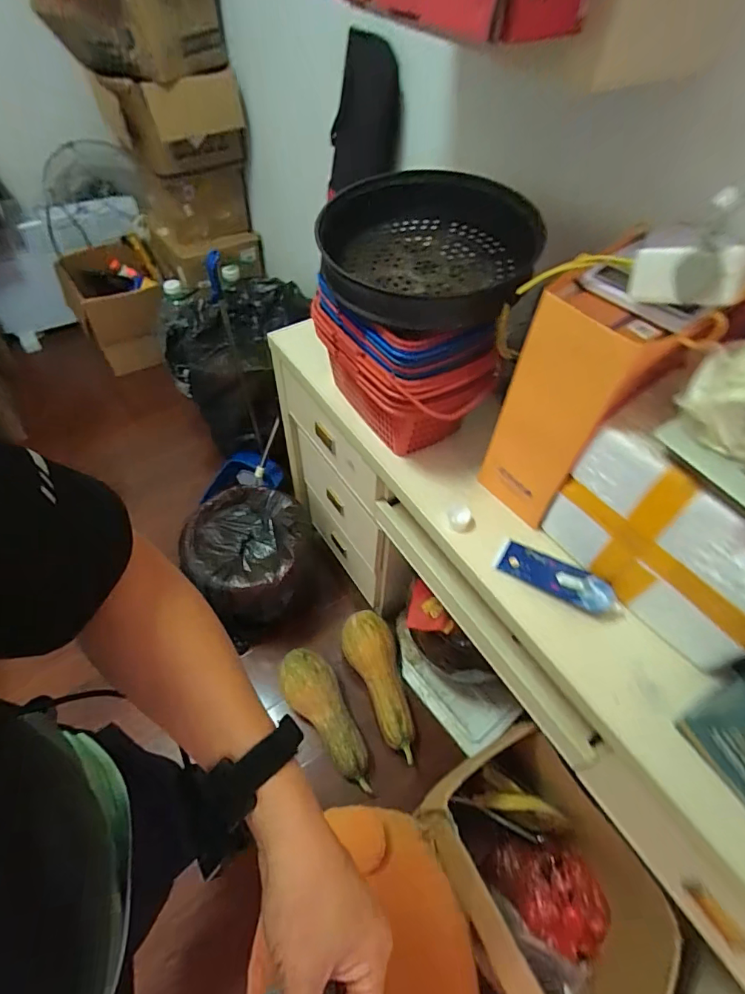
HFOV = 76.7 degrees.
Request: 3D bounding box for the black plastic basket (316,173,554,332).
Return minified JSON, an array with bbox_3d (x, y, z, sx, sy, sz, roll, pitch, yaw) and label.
[{"bbox_3d":[0.073,-0.374,0.711,0.306,0.096,0.312,2,53,-1],"label":"black plastic basket"}]

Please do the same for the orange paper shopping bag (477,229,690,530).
[{"bbox_3d":[0.276,-0.122,0.655,0.154,0.316,0.156,-37,63,-26],"label":"orange paper shopping bag"}]

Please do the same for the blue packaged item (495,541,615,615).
[{"bbox_3d":[0.265,0.114,0.682,0.157,0.025,0.056,28,57,18],"label":"blue packaged item"}]

